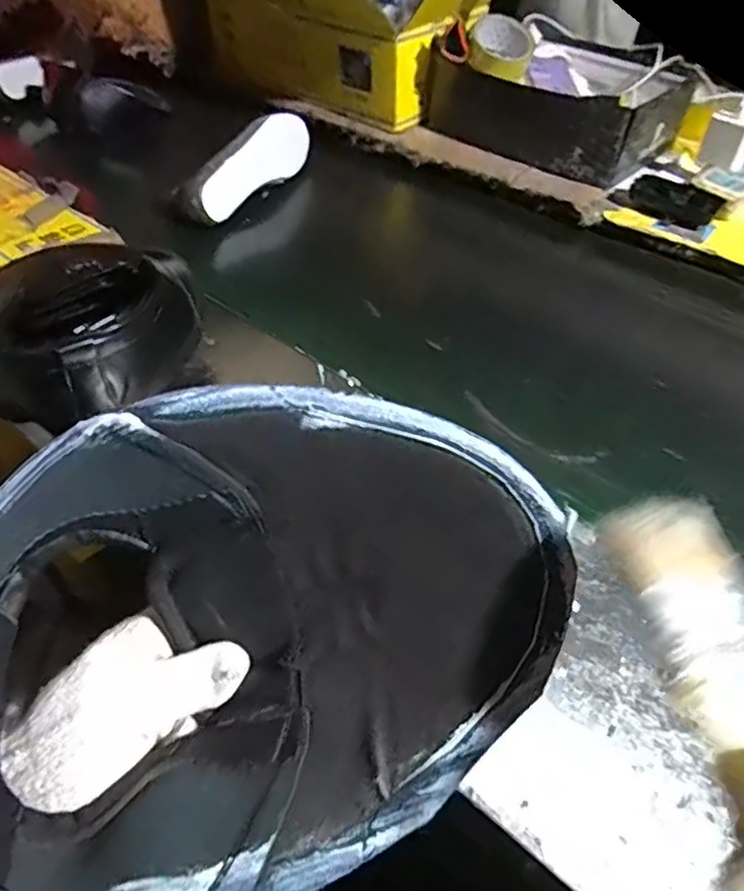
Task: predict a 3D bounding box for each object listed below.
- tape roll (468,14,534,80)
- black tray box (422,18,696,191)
[{"bbox_3d":[0.182,-0.559,0.871,0.086,0.023,0.087,1,79,-8],"label":"tape roll"},{"bbox_3d":[0.273,-0.502,0.928,0.336,0.112,0.220,34,56,28],"label":"black tray box"}]

